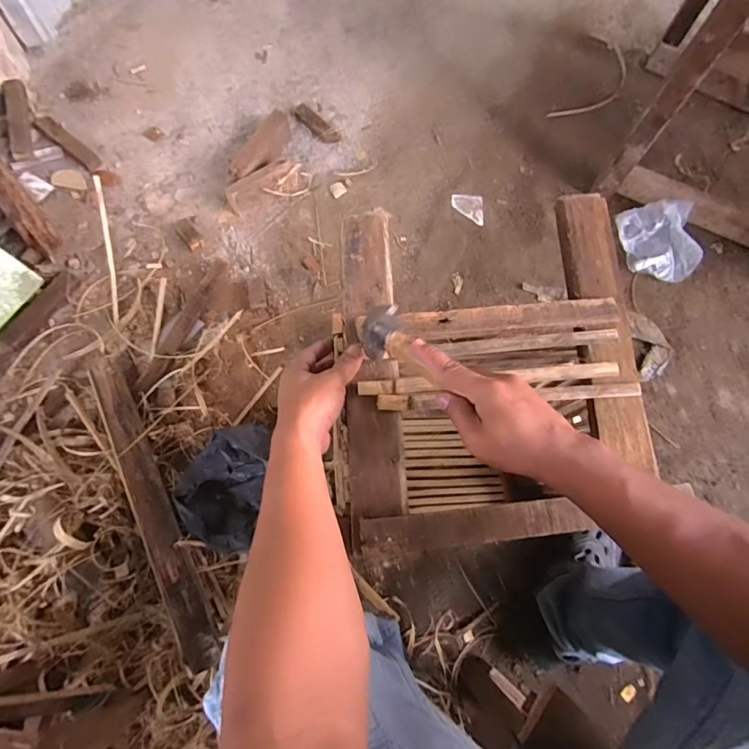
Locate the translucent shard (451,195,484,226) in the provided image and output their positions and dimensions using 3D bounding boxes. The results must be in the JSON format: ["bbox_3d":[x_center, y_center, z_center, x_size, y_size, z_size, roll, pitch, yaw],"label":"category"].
[{"bbox_3d":[0.213,-0.377,1.010,0.069,0.008,0.077,-1,71,-5],"label":"translucent shard"}]

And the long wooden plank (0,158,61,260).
[{"bbox_3d":[-0.758,-0.383,0.912,0.063,0.059,0.413,-39,79,-14],"label":"long wooden plank"}]

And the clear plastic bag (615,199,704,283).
[{"bbox_3d":[0.634,-0.292,0.986,0.178,0.057,0.177,-15,73,-10],"label":"clear plastic bag"}]

